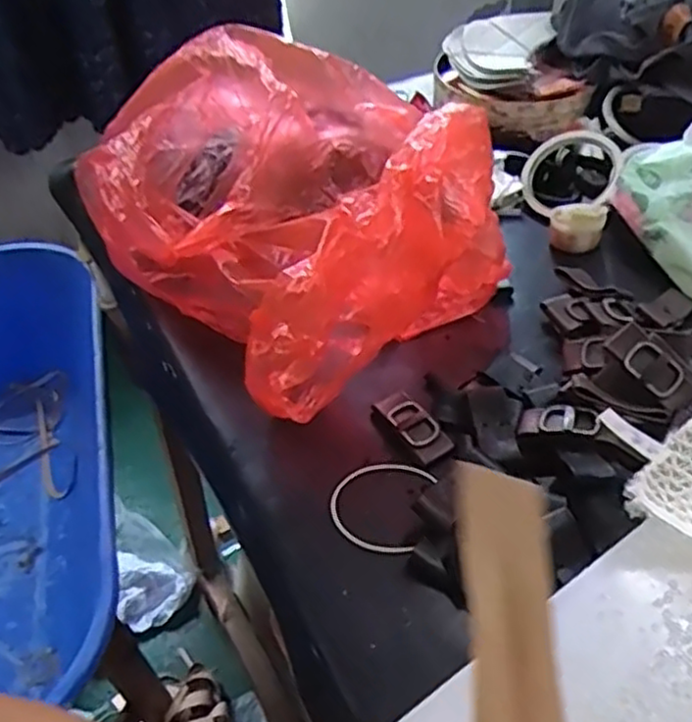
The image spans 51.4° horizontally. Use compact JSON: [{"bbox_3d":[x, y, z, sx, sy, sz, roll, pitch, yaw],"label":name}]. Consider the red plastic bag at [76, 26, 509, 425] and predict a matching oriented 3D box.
[{"bbox_3d":[-0.025,-0.137,0.573,0.280,0.149,0.336,-30,49,-25],"label":"red plastic bag"}]

